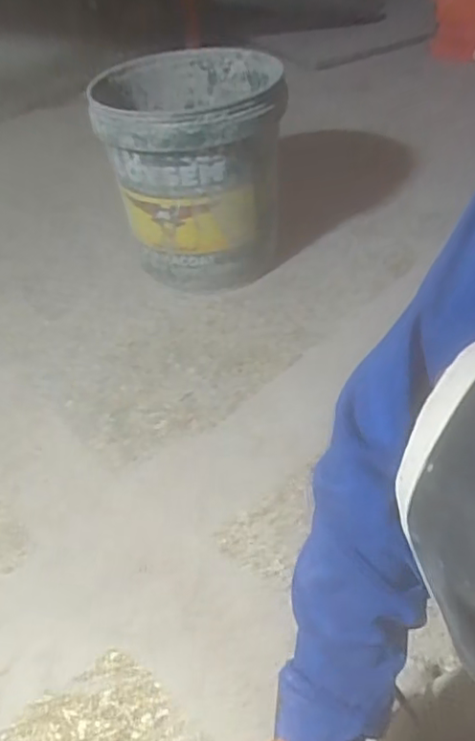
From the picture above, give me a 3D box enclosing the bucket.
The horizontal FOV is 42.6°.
[{"bbox_3d":[-0.060,-0.309,1.005,0.261,0.345,0.277,-3,43,3],"label":"bucket"}]

